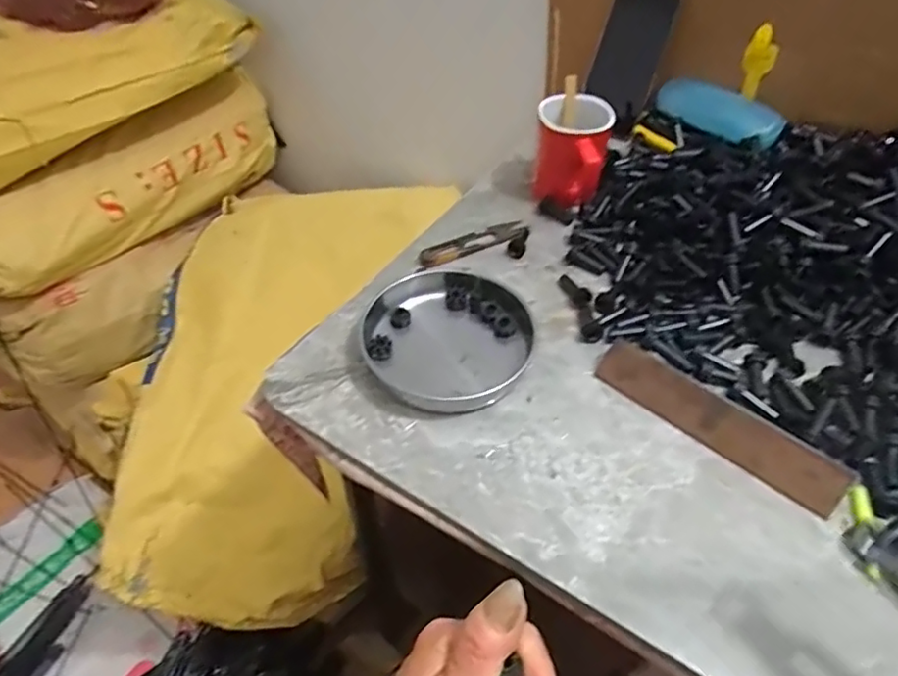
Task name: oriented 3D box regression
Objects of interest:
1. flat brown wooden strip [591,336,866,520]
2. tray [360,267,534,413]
[{"bbox_3d":[0.192,0.060,0.428,0.178,0.037,0.008,34,20,24],"label":"flat brown wooden strip"},{"bbox_3d":[0.002,-0.007,0.495,0.132,0.018,0.140,0,48,0],"label":"tray"}]

